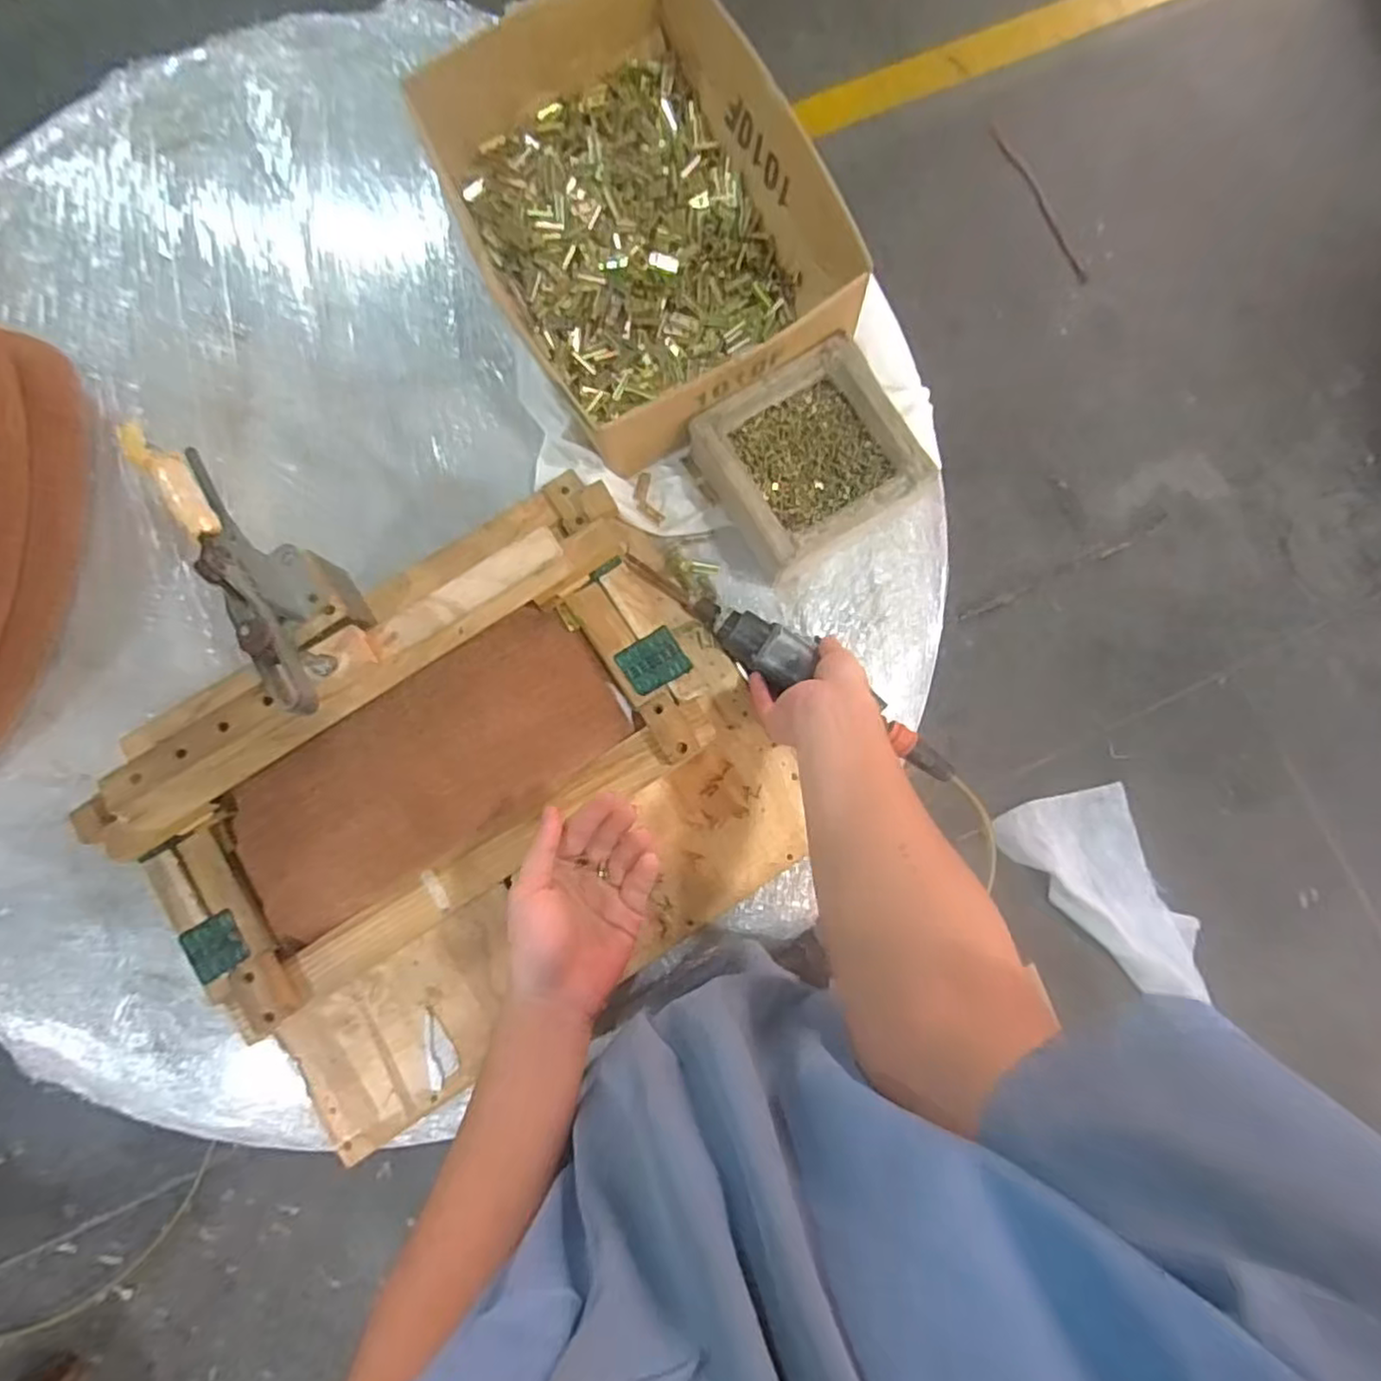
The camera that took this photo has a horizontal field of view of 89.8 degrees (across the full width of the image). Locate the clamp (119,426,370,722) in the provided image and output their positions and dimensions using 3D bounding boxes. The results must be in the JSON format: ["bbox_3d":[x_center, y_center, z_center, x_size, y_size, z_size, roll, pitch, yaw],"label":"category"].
[{"bbox_3d":[-0.332,-0.094,0.542,0.055,0.144,0.269,-35,85,-3],"label":"clamp"}]

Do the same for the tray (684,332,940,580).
[{"bbox_3d":[0.110,-0.216,0.658,0.175,0.078,0.165,-33,90,-2],"label":"tray"}]

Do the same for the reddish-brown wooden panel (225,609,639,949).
[{"bbox_3d":[-0.235,0.074,0.606,0.361,0.037,0.151,-32,89,-2],"label":"reddish-brown wooden panel"}]

